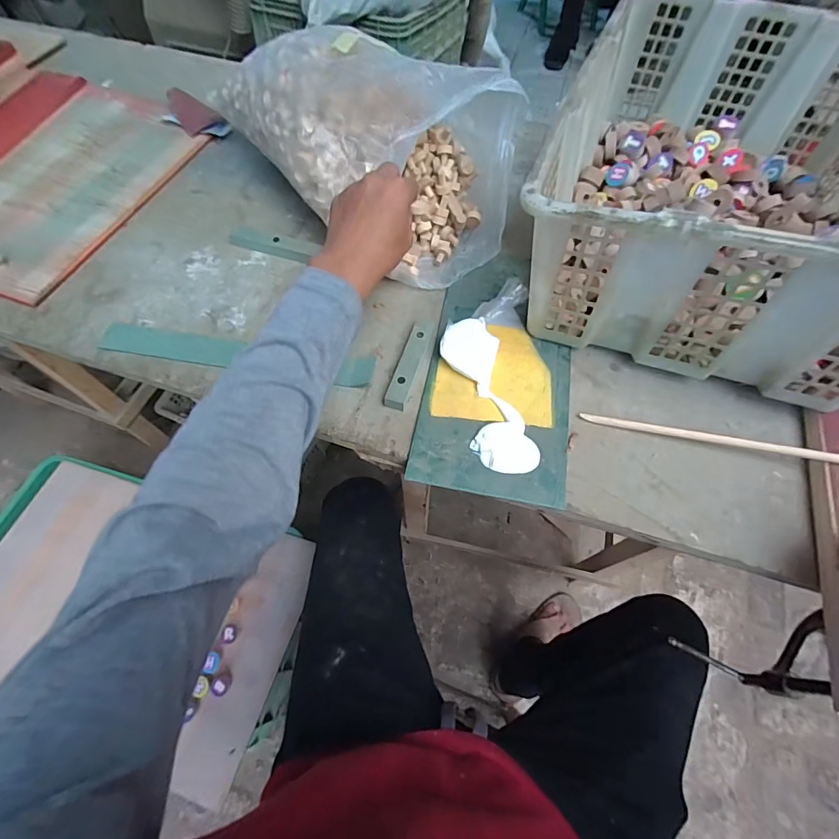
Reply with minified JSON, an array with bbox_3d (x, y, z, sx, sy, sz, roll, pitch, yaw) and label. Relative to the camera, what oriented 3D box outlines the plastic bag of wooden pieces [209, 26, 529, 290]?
[{"bbox_3d":[-0.070,-0.324,0.490,0.176,0.161,0.372,-40,69,-19],"label":"plastic bag of wooden pieces"}]

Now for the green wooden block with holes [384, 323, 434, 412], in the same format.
[{"bbox_3d":[-0.010,-0.057,0.438,0.021,0.014,0.106,16,63,8],"label":"green wooden block with holes"}]

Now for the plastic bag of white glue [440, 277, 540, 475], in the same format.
[{"bbox_3d":[0.069,-0.051,0.429,0.089,0.026,0.211,2,62,1],"label":"plastic bag of white glue"}]

